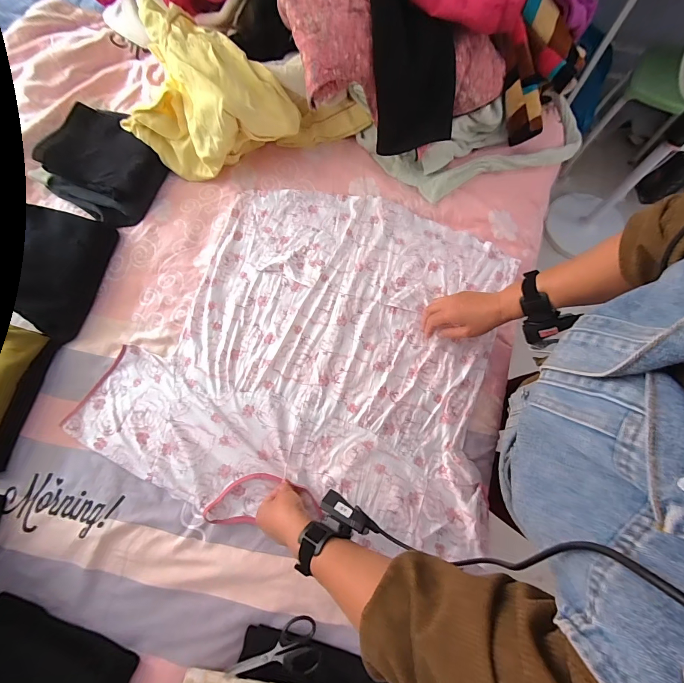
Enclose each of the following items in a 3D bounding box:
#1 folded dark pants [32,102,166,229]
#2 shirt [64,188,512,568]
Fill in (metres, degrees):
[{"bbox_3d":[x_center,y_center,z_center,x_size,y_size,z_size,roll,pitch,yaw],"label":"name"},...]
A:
[{"bbox_3d":[-0.488,-0.369,0.711,0.230,0.073,0.207,30,77,9],"label":"folded dark pants"},{"bbox_3d":[-0.044,0.003,0.625,0.657,0.025,0.619,19,75,7],"label":"shirt"}]

